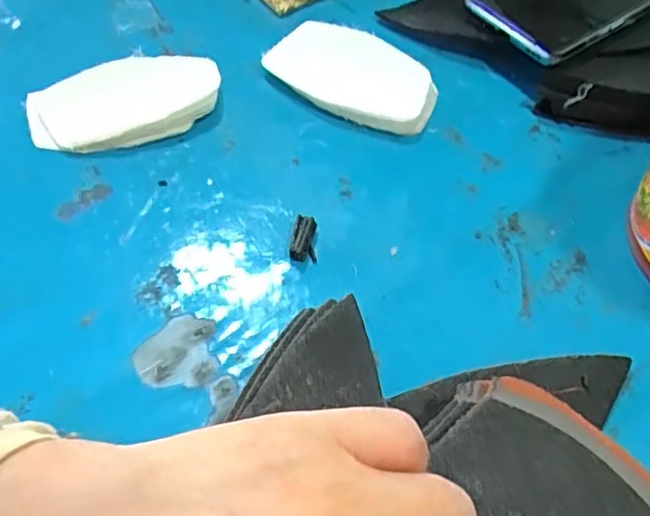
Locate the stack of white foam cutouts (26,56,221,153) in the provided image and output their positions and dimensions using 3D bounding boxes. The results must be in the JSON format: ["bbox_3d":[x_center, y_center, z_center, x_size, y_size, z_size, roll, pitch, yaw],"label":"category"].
[{"bbox_3d":[-0.109,-0.086,0.350,0.103,0.013,0.059,-20,59,-13],"label":"stack of white foam cutouts"}]

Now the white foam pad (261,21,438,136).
[{"bbox_3d":[0.015,-0.104,0.361,0.099,0.015,0.054,29,61,17],"label":"white foam pad"}]

